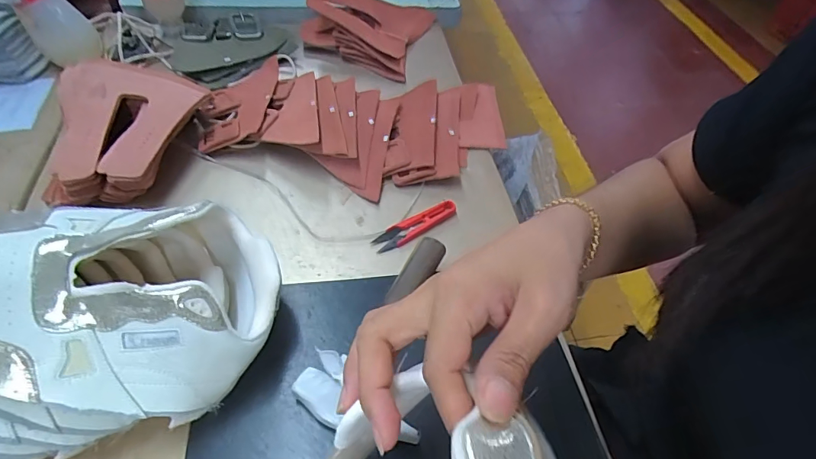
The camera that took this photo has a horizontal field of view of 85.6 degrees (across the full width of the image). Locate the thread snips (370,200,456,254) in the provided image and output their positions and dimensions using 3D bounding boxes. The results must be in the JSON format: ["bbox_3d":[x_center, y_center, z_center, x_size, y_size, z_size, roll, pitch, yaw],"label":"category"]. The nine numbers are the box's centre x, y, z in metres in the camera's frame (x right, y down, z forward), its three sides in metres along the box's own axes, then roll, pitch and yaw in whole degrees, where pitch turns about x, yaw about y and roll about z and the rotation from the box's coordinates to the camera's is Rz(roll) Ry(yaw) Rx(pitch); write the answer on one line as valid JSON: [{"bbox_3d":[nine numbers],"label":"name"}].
[{"bbox_3d":[0.008,-0.005,0.479,0.100,0.012,0.024,-29,60,-25],"label":"thread snips"}]

